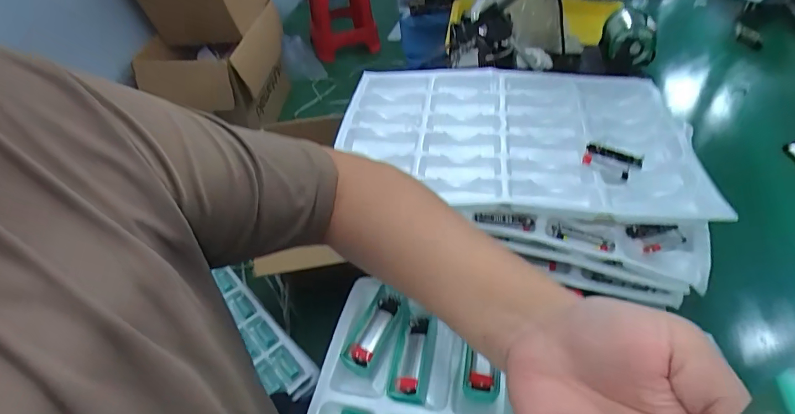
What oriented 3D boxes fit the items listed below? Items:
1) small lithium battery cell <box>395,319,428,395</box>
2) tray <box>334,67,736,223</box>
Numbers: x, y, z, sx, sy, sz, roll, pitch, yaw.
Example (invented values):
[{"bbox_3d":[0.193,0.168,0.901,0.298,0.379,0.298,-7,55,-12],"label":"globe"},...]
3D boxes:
[{"bbox_3d":[0.013,0.124,0.361,0.016,0.013,0.062,7,47,11],"label":"small lithium battery cell"},{"bbox_3d":[0.142,-0.097,0.593,0.450,0.032,0.323,2,46,7],"label":"tray"}]

